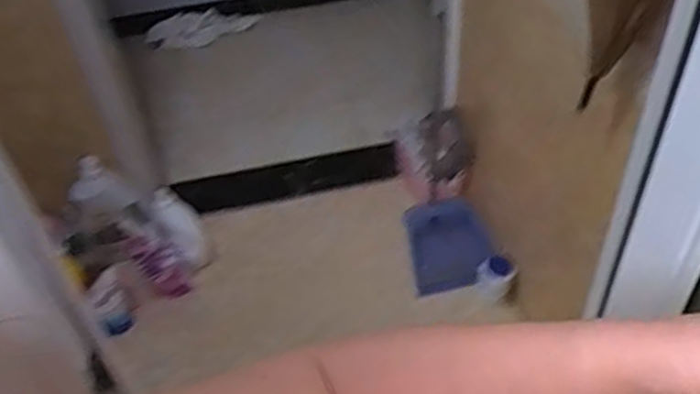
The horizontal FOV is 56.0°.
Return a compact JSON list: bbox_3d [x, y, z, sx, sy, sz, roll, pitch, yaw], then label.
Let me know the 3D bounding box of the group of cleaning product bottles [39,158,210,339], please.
[{"bbox_3d":[-0.557,0.093,1.683,0.365,0.369,0.292,-30,49,-23],"label":"group of cleaning product bottles"}]

